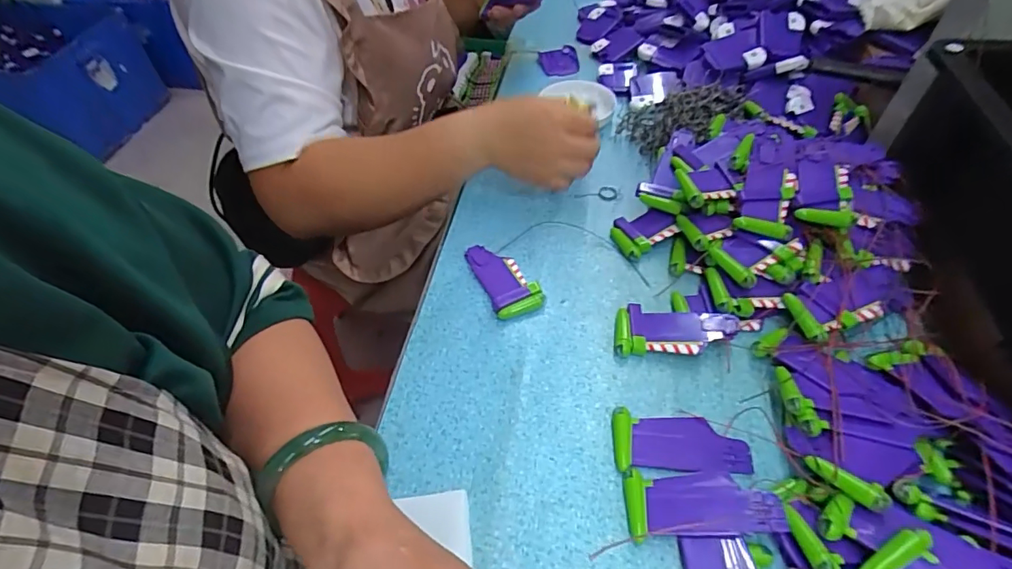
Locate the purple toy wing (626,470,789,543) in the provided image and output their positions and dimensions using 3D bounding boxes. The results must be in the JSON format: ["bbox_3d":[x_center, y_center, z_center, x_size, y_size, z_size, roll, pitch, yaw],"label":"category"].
[{"bbox_3d":[0.120,0.136,0.308,0.089,0.009,0.037,-4,50,16],"label":"purple toy wing"}]

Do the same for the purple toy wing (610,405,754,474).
[{"bbox_3d":[0.119,0.109,0.342,0.089,0.011,0.038,1,51,3],"label":"purple toy wing"}]

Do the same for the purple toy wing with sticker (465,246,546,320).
[{"bbox_3d":[-0.003,-0.009,0.440,0.042,0.015,0.088,-20,53,-14],"label":"purple toy wing with sticker"}]

